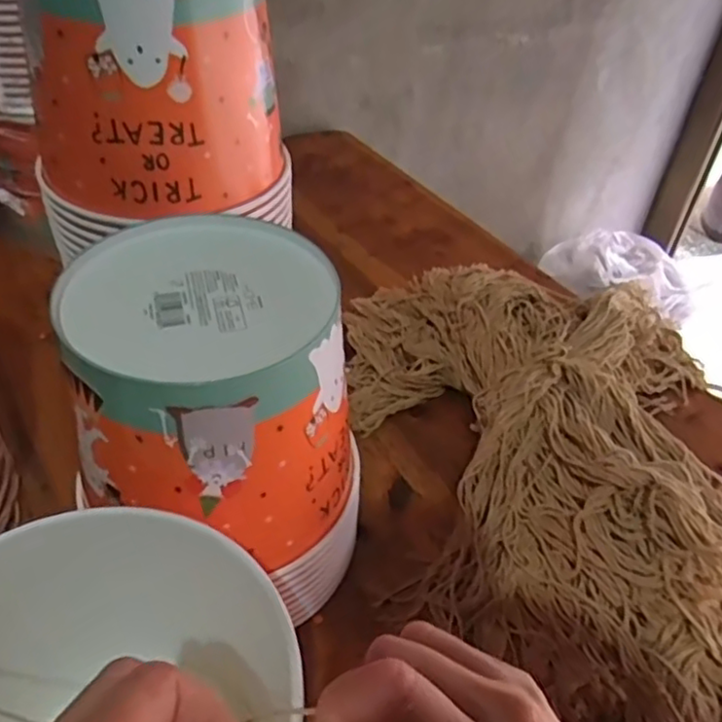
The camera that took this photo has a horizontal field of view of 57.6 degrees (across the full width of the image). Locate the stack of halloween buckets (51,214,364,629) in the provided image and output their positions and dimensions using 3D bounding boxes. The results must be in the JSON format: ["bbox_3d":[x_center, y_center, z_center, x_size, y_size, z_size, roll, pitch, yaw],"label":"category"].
[{"bbox_3d":[-0.073,0.045,0.367,0.136,0.196,0.137,14,42,10],"label":"stack of halloween buckets"}]

